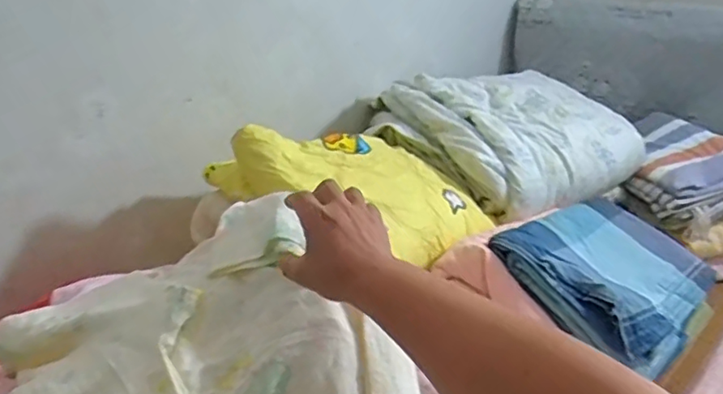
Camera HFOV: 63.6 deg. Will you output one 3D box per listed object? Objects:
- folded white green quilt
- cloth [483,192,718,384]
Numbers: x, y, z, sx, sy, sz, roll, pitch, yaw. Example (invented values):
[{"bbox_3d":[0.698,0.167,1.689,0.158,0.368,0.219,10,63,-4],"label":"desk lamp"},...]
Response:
[{"bbox_3d":[0.308,-0.158,1.306,0.554,0.166,0.458,-16,28,-38],"label":"folded white green quilt"},{"bbox_3d":[0.420,0.115,0.942,0.396,0.065,0.278,-16,50,-43],"label":"cloth"}]

